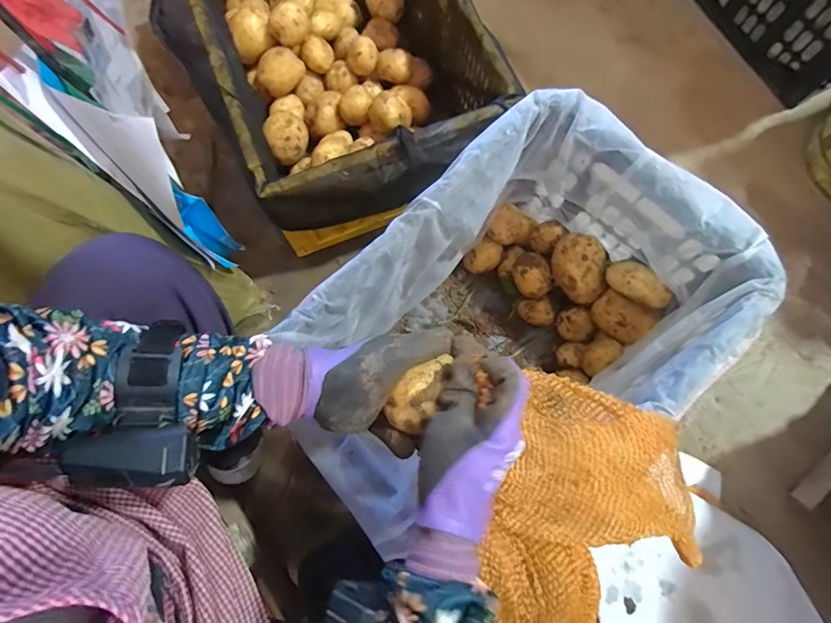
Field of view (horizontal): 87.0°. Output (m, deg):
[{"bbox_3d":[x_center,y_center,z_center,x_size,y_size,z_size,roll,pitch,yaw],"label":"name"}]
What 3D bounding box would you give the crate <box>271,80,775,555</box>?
[{"bbox_3d":[0.113,0.038,0.590,0.358,0.287,0.496,43,79,9],"label":"crate"}]

